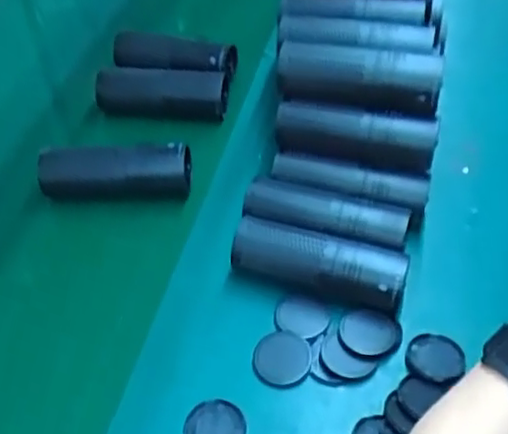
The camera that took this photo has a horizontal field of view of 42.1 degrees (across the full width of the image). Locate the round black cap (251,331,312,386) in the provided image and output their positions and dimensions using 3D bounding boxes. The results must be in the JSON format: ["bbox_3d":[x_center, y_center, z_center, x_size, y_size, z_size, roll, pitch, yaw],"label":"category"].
[{"bbox_3d":[0.025,0.123,0.577,0.049,0.006,0.049,-1,46,1],"label":"round black cap"}]

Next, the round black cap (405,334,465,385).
[{"bbox_3d":[0.157,0.122,0.570,0.049,0.010,0.050,-1,46,1],"label":"round black cap"}]

